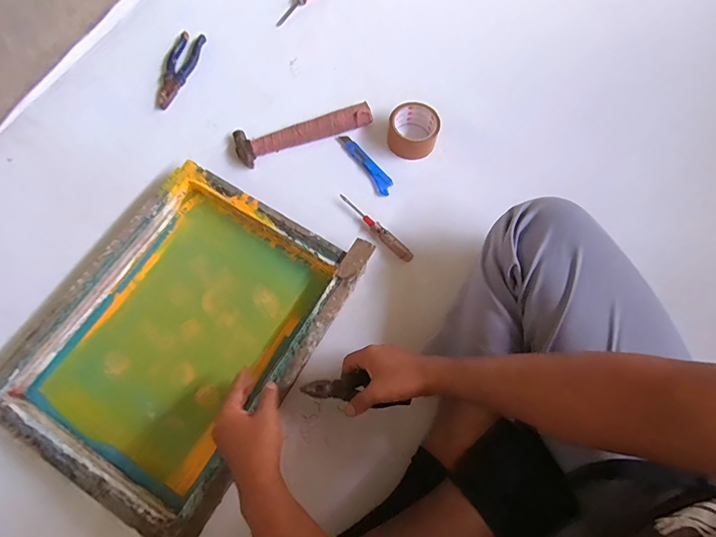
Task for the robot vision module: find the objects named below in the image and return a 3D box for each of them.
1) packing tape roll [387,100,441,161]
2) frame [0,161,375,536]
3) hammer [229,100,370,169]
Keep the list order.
[{"bbox_3d":[0.103,-0.259,0.740,0.092,0.048,0.102,12,70,3],"label":"packing tape roll"},{"bbox_3d":[-0.257,0.091,0.594,0.355,0.055,0.448,29,72,9],"label":"frame"},{"bbox_3d":[-0.102,-0.262,0.750,0.258,0.039,0.067,-18,71,-8],"label":"hammer"}]

